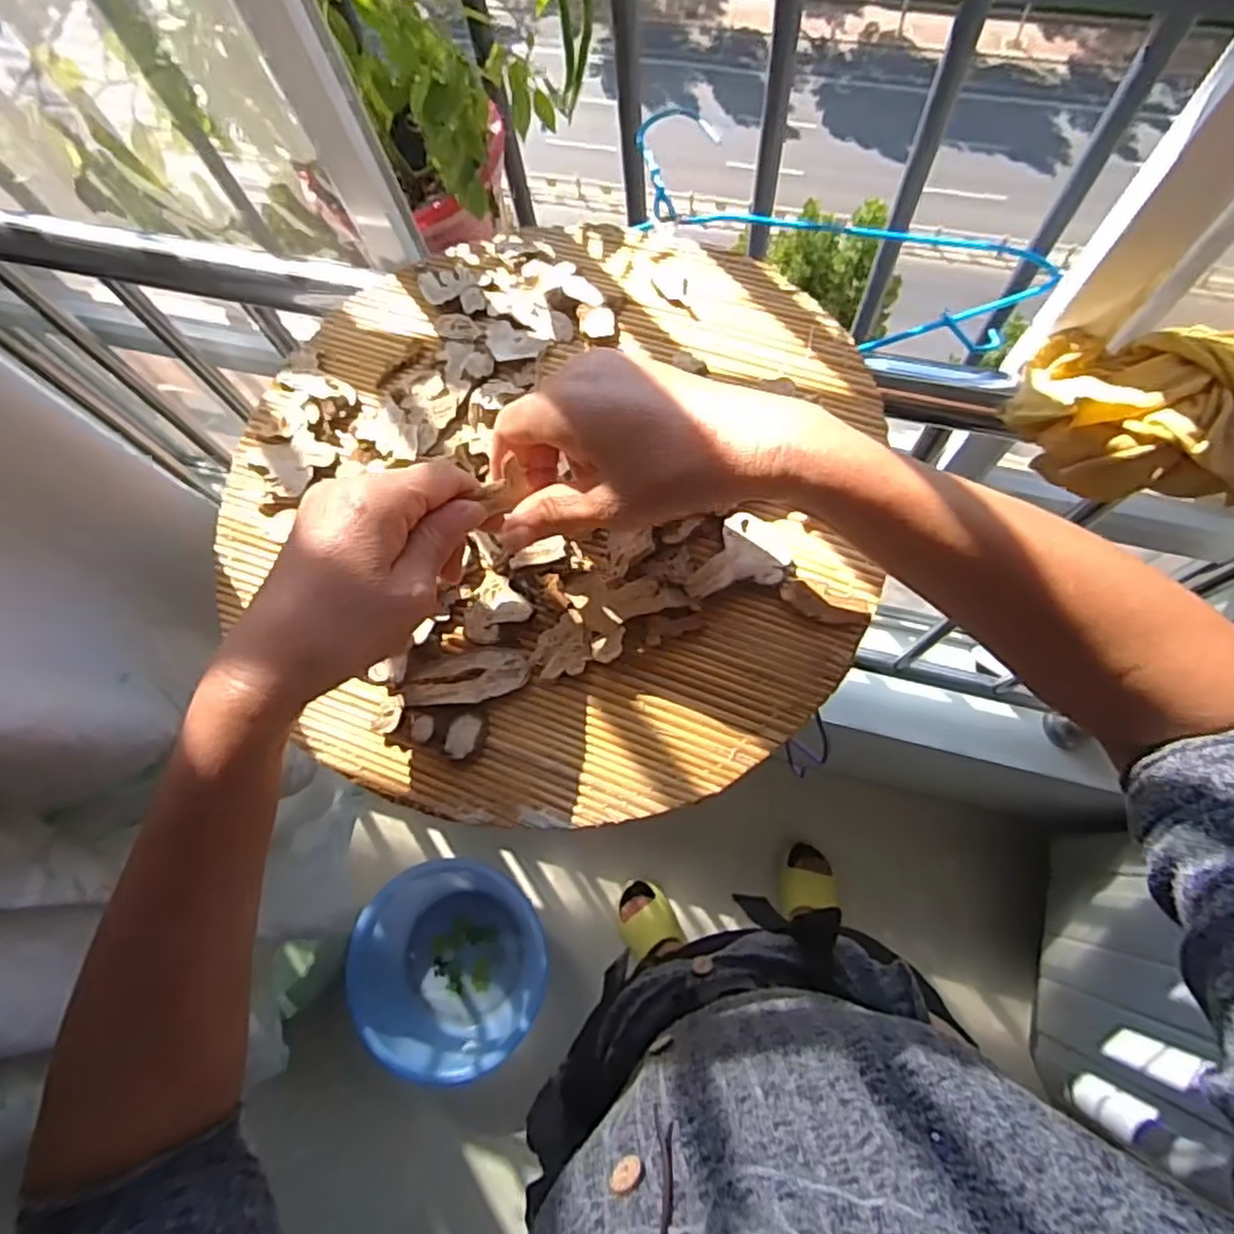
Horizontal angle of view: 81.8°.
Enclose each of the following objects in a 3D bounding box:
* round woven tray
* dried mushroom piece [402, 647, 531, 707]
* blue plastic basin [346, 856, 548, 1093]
[{"bbox_3d":[-0.045,-0.075,0.395,0.354,0.030,0.354,-1,73,5],"label":"round woven tray"},{"bbox_3d":[-0.076,0.029,0.357,0.062,0.004,0.028,-3,72,4],"label":"dried mushroom piece"},{"bbox_3d":[-0.310,0.658,1.360,0.352,0.157,0.349,-1,73,5],"label":"blue plastic basin"}]

